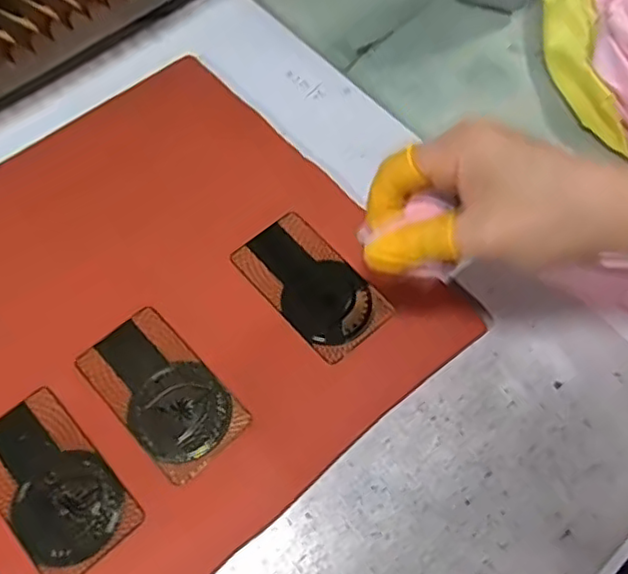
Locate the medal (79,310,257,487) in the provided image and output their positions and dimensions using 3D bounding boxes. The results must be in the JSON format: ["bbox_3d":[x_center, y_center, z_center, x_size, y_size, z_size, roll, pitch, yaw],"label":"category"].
[{"bbox_3d":[-0.076,0.051,0.318,0.048,0.004,0.085,-40,73,-19],"label":"medal"}]

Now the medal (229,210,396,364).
[{"bbox_3d":[-0.001,-0.002,0.347,0.047,0.004,0.085,-39,73,-18],"label":"medal"}]

